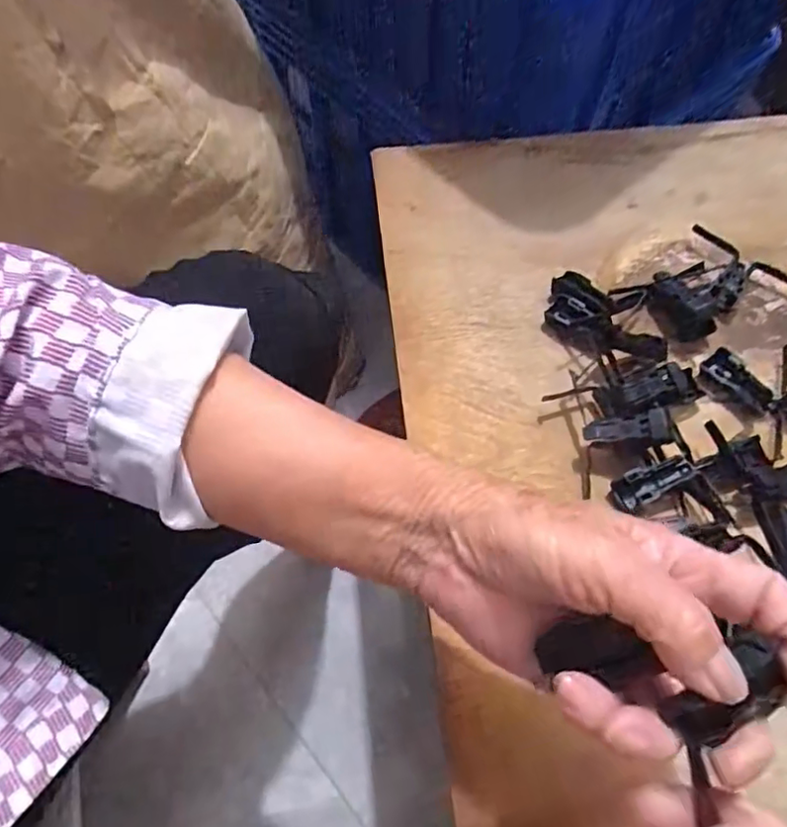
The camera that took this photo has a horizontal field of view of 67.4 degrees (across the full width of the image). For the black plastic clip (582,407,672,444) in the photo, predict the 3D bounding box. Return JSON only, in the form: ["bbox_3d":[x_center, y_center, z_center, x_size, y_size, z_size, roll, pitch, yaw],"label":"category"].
[{"bbox_3d":[0.137,0.009,0.345,0.047,0.014,0.015,-6,63,17],"label":"black plastic clip"}]

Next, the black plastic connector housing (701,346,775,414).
[{"bbox_3d":[0.218,-0.020,0.373,0.017,0.010,0.045,-34,69,-15],"label":"black plastic connector housing"}]

